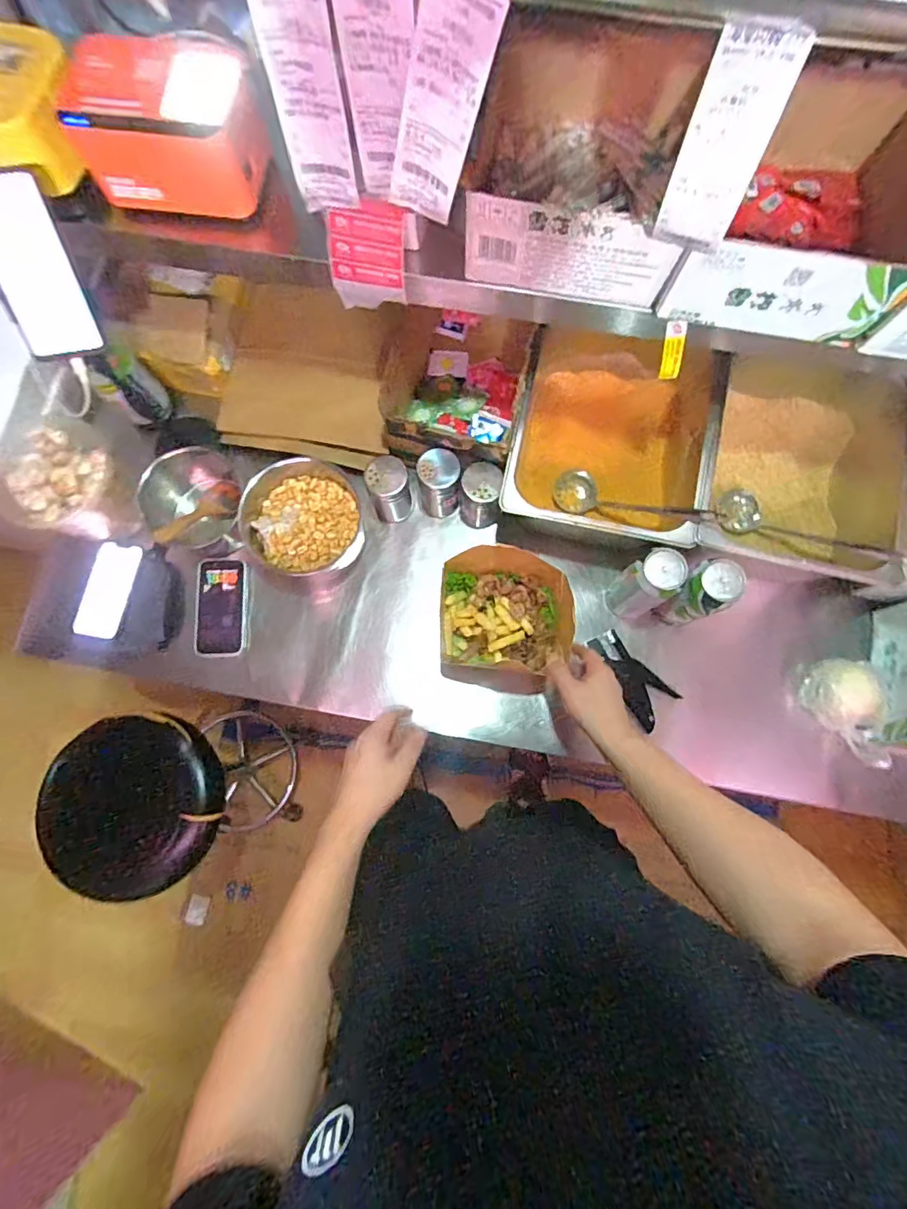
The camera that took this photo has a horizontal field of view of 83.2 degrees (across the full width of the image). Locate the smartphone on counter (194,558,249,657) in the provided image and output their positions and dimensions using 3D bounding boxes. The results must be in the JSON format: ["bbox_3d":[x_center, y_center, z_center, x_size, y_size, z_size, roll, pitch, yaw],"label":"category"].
[{"bbox_3d":[-0.362,0.004,0.794,0.079,0.016,0.151,-1,79,0],"label":"smartphone on counter"}]

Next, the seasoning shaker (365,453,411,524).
[{"bbox_3d":[-0.096,-0.175,0.794,0.062,0.128,0.061,-5,79,-1],"label":"seasoning shaker"}]

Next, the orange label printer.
[{"bbox_3d":[-0.287,-0.487,0.529,0.181,0.096,0.097,0,79,0],"label":"orange label printer"}]

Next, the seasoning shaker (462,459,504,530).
[{"bbox_3d":[0.041,-0.163,0.786,0.055,0.131,0.054,0,79,0],"label":"seasoning shaker"}]

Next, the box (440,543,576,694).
[{"bbox_3d":[0.076,0.025,0.762,0.191,0.091,0.194,3,79,1],"label":"box"}]

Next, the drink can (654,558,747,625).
[{"bbox_3d":[0.333,-0.013,0.704,0.061,0.150,0.057,0,79,0],"label":"drink can"}]

